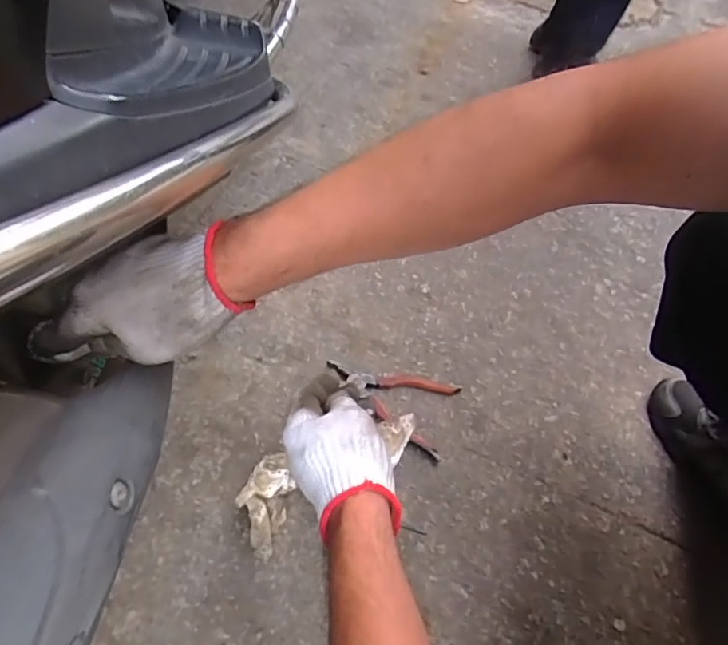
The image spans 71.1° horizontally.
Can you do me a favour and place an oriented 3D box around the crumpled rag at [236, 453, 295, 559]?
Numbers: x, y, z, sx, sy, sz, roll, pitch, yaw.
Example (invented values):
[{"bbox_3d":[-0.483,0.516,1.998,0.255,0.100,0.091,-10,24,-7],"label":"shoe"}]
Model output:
[{"bbox_3d":[-0.112,0.201,0.576,0.050,0.044,0.111,13,51,5],"label":"crumpled rag"}]

